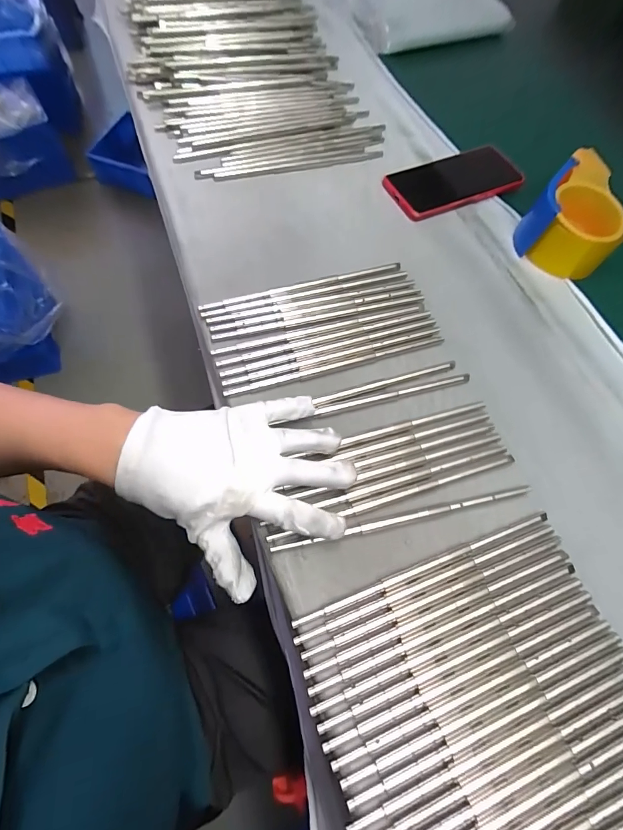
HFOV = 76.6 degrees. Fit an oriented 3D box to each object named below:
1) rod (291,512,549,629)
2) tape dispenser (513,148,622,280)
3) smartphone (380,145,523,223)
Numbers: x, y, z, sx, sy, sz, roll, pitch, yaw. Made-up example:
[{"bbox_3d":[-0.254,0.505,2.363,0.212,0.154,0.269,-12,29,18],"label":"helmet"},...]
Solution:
[{"bbox_3d":[0.086,0.112,0.291,0.209,0.004,0.007,-18,67,-11],"label":"rod"},{"bbox_3d":[0.297,-0.221,0.438,0.095,0.061,0.113,34,68,12],"label":"tape dispenser"},{"bbox_3d":[0.177,-0.292,0.488,0.159,0.017,0.078,-19,68,-11],"label":"smartphone"}]

